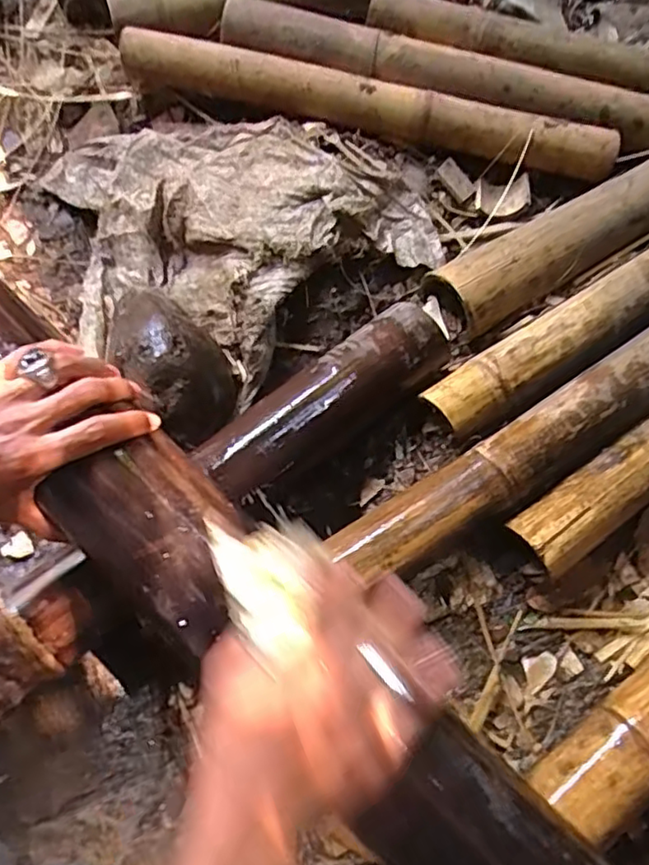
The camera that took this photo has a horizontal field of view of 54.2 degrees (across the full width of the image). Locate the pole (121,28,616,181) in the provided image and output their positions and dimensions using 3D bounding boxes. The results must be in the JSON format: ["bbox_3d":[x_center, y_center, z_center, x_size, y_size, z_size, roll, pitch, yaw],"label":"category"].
[{"bbox_3d":[0.048,-0.380,0.733,0.577,0.043,0.052,14,68,3],"label":"pole"}]

